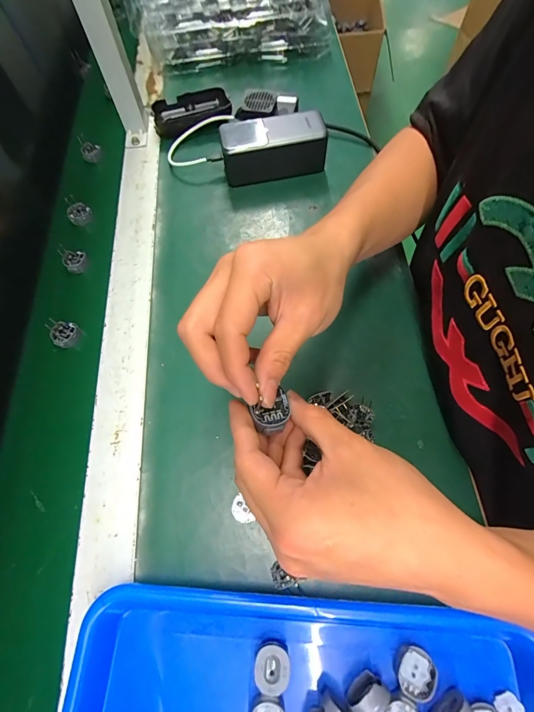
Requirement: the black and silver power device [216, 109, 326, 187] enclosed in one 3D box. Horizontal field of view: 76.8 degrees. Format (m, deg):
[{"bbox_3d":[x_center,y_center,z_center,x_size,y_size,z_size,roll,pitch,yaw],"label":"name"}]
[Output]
[{"bbox_3d":[0.007,-0.264,0.430,0.126,0.053,0.050,-11,68,-3],"label":"black and silver power device"}]

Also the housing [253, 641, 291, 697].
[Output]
[{"bbox_3d":[0.004,0.224,0.245,0.025,0.015,0.029,1,68,2],"label":"housing"}]

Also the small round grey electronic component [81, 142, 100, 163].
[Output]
[{"bbox_3d":[-0.250,-0.291,0.481,0.026,0.017,0.022,-28,69,-9],"label":"small round grey electronic component"}]

